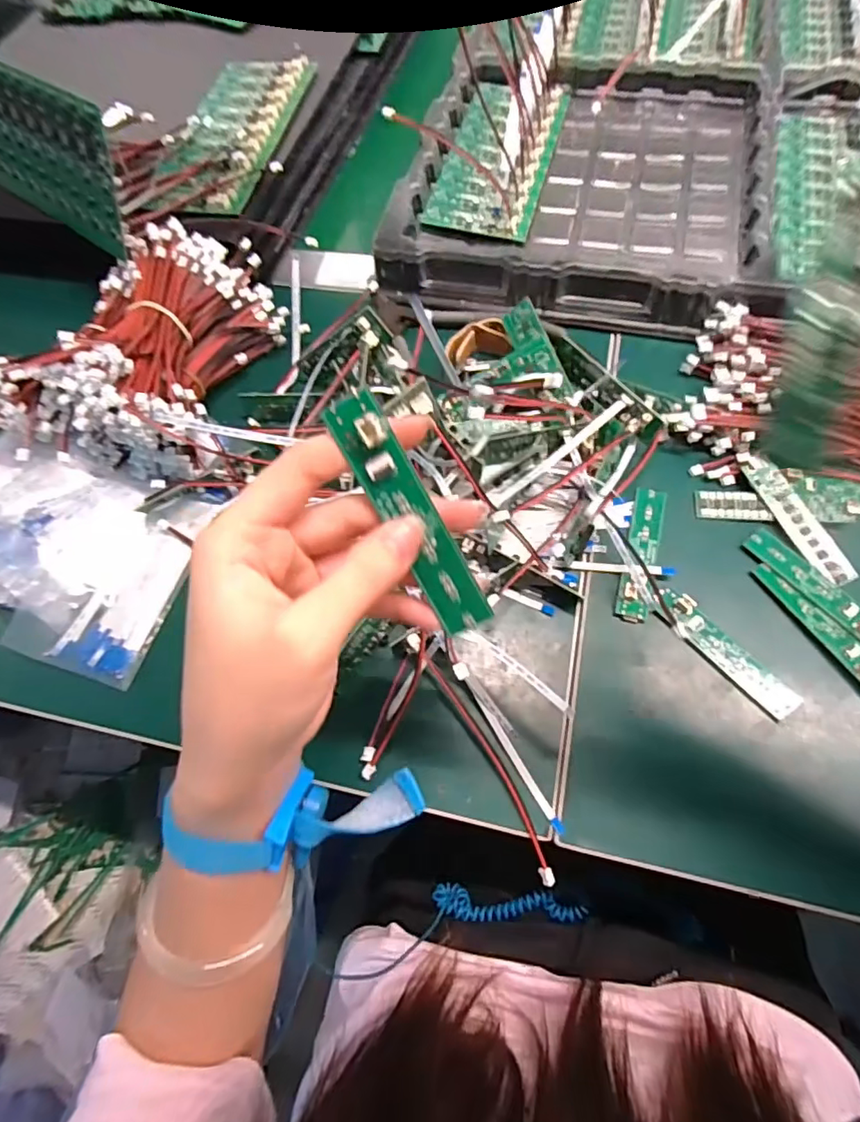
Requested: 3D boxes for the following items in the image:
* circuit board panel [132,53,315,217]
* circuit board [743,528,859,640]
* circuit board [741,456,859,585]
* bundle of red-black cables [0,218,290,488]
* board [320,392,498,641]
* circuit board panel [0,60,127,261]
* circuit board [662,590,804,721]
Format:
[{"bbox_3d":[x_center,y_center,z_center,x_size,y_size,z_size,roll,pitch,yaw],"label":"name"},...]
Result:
[{"bbox_3d":[-0.157,-0.347,0.433,0.082,0.006,0.201,7,66,9],"label":"circuit board panel"},{"bbox_3d":[0.213,0.014,0.299,0.018,0.004,0.083,-38,67,-8],"label":"circuit board"},{"bbox_3d":[0.210,-0.025,0.311,0.017,0.005,0.084,-24,65,-6],"label":"circuit board"},{"bbox_3d":[-0.194,-0.143,0.368,0.141,0.083,0.184,12,67,11],"label":"bundle of red-black cables"},{"bbox_3d":[-0.006,-0.014,0.174,0.016,0.009,0.083,-32,102,-11],"label":"board"},{"bbox_3d":[-0.270,-0.285,0.377,0.184,0.081,0.006,35,45,19],"label":"circuit board panel"},{"bbox_3d":[0.157,0.048,0.290,0.019,0.006,0.082,-41,68,-13],"label":"circuit board"}]

